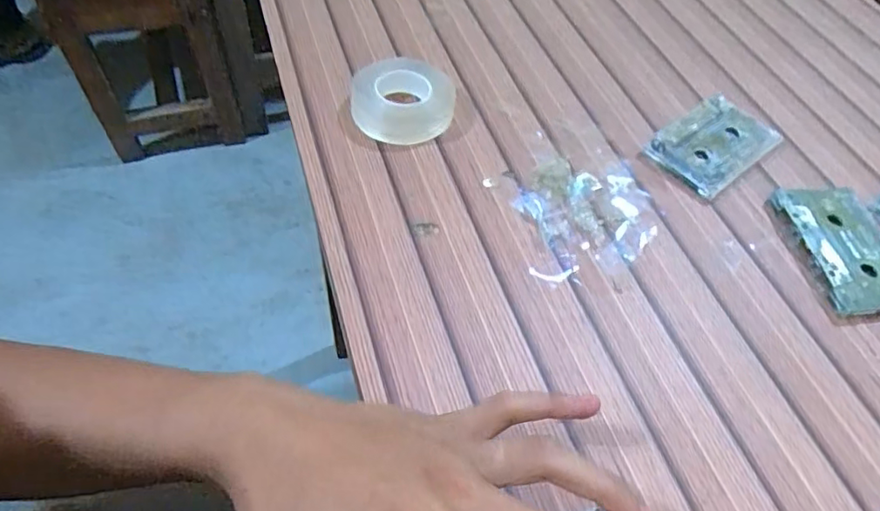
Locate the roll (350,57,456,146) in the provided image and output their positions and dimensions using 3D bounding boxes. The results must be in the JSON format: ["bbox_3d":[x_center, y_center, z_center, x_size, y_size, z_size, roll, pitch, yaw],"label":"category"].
[{"bbox_3d":[-0.028,-0.118,0.441,0.076,0.024,0.076,2,54,-3],"label":"roll"}]

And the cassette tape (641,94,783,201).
[{"bbox_3d":[0.211,-0.087,0.445,0.106,0.011,0.061,-33,63,-25],"label":"cassette tape"}]

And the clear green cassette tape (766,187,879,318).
[{"bbox_3d":[0.271,-0.006,0.391,0.068,0.013,0.103,-1,54,-6],"label":"clear green cassette tape"}]

